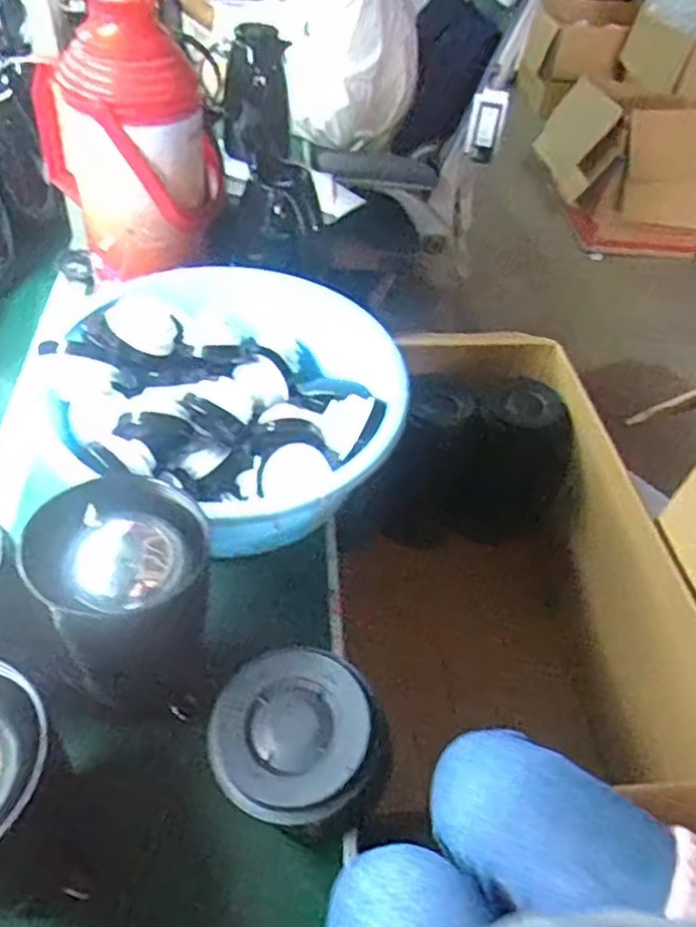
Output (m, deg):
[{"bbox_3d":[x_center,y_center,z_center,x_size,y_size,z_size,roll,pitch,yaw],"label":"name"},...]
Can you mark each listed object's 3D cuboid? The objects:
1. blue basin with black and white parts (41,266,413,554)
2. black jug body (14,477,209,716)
[{"bbox_3d":[-0.111,-0.072,0.729,0.316,0.115,0.317,3,48,-3],"label":"blue basin with black and white parts"},{"bbox_3d":[-0.181,0.115,0.563,0.125,0.185,0.124,7,48,0],"label":"black jug body"}]

